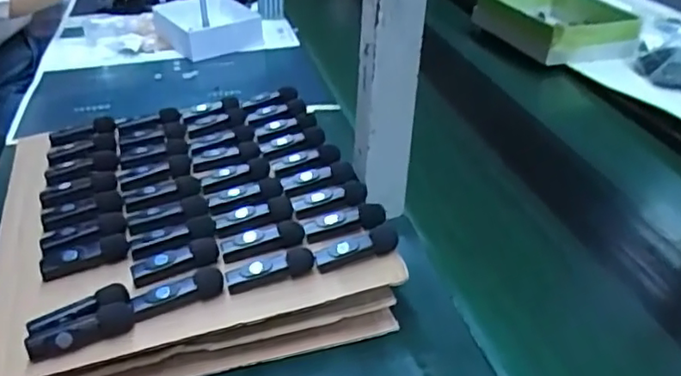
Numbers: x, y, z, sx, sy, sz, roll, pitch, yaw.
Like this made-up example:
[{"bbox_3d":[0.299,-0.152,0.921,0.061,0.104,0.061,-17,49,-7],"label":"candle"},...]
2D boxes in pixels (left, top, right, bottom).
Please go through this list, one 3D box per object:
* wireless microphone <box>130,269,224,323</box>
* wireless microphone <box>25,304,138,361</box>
[{"bbox_3d":[-0.113,0.074,0.422,0.062,0.015,0.017,-19,39,-31],"label":"wireless microphone"},{"bbox_3d":[-0.169,0.094,0.396,0.065,0.019,0.013,-14,36,-24],"label":"wireless microphone"}]

